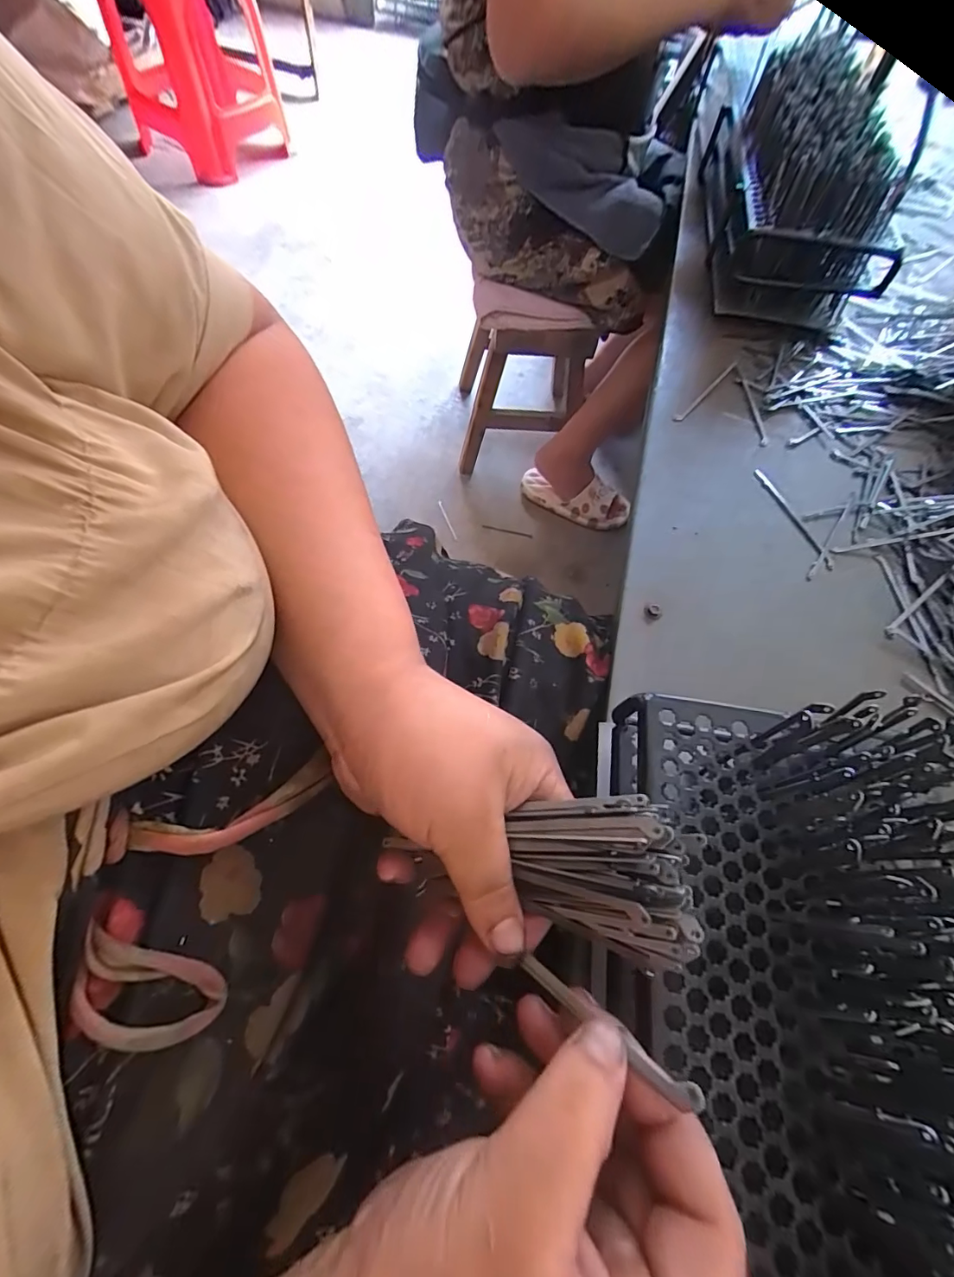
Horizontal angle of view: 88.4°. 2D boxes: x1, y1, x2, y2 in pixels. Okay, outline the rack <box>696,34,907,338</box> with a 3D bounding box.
[{"bbox_3d":[0.379,-0.554,0.600,0.174,0.156,0.391,11,65,1],"label":"rack"}]

